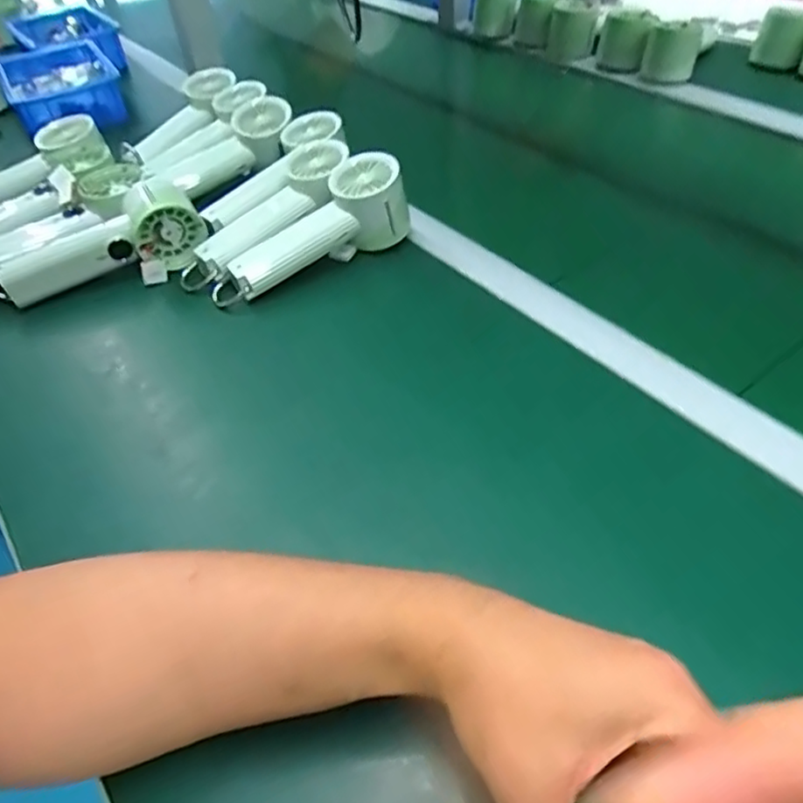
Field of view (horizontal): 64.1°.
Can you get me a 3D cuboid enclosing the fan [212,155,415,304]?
[{"bbox_3d":[-0.082,-0.145,0.580,0.194,0.064,0.062,-33,50,-4],"label":"fan"}]

